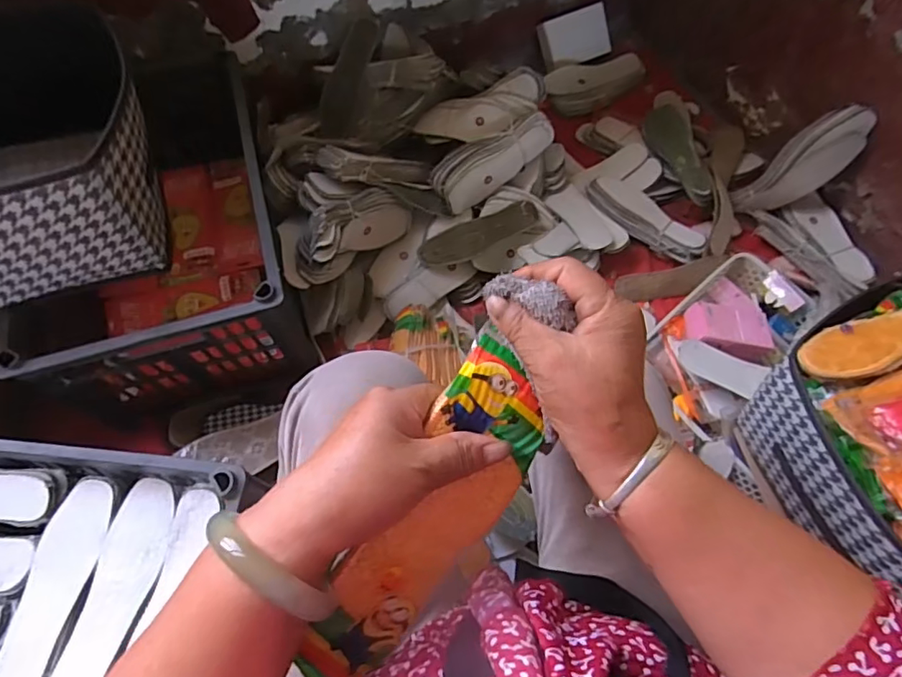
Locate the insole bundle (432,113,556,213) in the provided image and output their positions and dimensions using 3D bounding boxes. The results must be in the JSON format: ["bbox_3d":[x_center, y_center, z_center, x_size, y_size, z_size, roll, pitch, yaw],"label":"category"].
[{"bbox_3d":[0.069,-0.318,0.940,0.231,0.064,0.087,-35,68,-16],"label":"insole bundle"}]

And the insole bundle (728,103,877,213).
[{"bbox_3d":[0.623,-0.307,0.956,0.073,0.235,0.082,4,55,-43],"label":"insole bundle"}]

